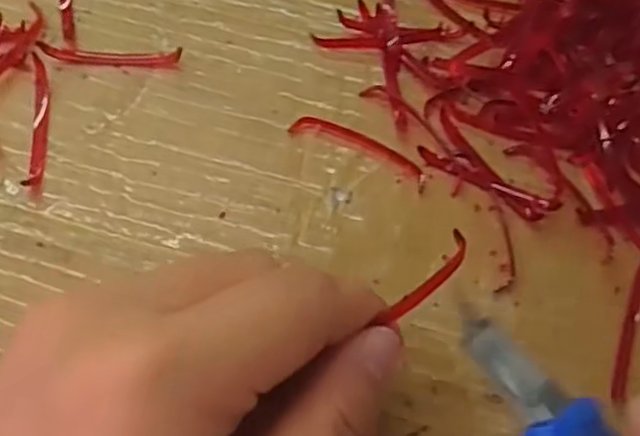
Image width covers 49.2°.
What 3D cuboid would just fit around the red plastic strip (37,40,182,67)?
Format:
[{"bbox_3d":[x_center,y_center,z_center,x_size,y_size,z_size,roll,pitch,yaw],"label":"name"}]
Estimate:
[{"bbox_3d":[-0.067,-0.053,0.226,0.044,0.007,0.005,0,64,-3],"label":"red plastic strip"}]

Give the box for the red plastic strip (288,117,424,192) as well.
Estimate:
[{"bbox_3d":[0.012,-0.022,0.216,0.044,0.004,0.010,26,66,9],"label":"red plastic strip"}]

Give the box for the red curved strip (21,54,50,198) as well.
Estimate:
[{"bbox_3d":[-0.087,-0.030,0.214,0.005,0.005,0.045,-1,64,-4],"label":"red curved strip"}]

